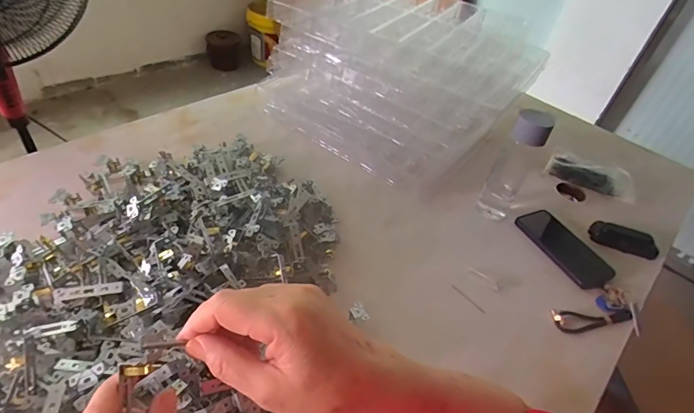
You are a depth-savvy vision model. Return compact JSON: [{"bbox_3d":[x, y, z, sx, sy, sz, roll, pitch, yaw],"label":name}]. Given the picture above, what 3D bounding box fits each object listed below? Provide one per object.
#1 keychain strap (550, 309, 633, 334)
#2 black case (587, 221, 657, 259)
[{"bbox_3d":[0.368,0.171,0.609,0.129,0.012,0.035,1,43,-10],"label":"keychain strap"},{"bbox_3d":[0.496,0.057,0.734,0.108,0.031,0.039,22,46,15],"label":"black case"}]

